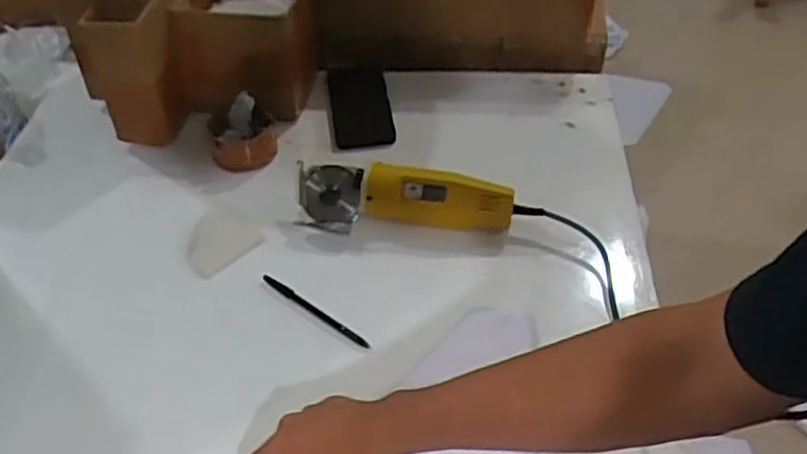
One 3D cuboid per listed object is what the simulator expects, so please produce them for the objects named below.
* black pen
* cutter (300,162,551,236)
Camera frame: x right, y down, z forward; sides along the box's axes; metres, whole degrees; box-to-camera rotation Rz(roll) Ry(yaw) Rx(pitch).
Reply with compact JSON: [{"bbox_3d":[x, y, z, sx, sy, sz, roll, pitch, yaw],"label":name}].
[{"bbox_3d":[-0.089,0.084,0.743,0.138,0.010,0.013,29,52,29],"label":"black pen"},{"bbox_3d":[0.013,-0.032,0.827,0.269,0.063,0.074,1,44,4],"label":"cutter"}]

